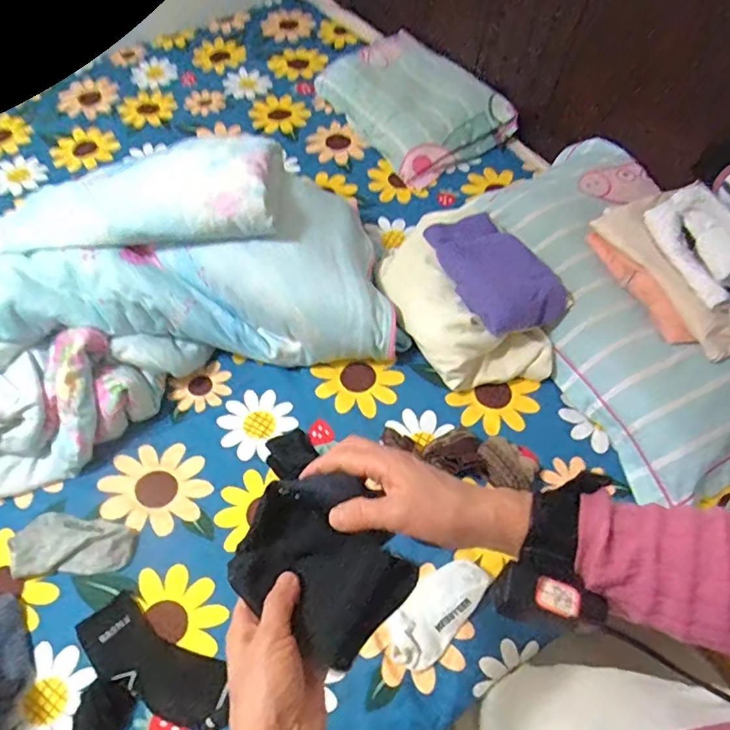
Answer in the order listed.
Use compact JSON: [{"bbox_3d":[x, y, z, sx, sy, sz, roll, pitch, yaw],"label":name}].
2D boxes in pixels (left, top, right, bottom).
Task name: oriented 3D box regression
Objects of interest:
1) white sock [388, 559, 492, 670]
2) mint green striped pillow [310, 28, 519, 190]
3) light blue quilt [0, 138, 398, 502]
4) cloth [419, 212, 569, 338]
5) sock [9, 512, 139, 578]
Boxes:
[{"bbox_3d":[0.097,0.325,0.681,0.154,0.023,0.075,-44,75,-10],"label":"white sock"},{"bbox_3d":[0.097,-0.680,1.308,0.325,0.093,0.534,-27,60,-15],"label":"mint green striped pillow"},{"bbox_3d":[-0.434,-0.097,0.844,0.933,0.254,0.463,-13,58,-7],"label":"light blue quilt"},{"bbox_3d":[0.235,-0.167,0.901,0.162,0.032,0.230,-25,76,-6],"label":"cloth"},{"bbox_3d":[-0.423,0.263,0.751,0.173,0.034,0.086,0,57,2],"label":"sock"}]

